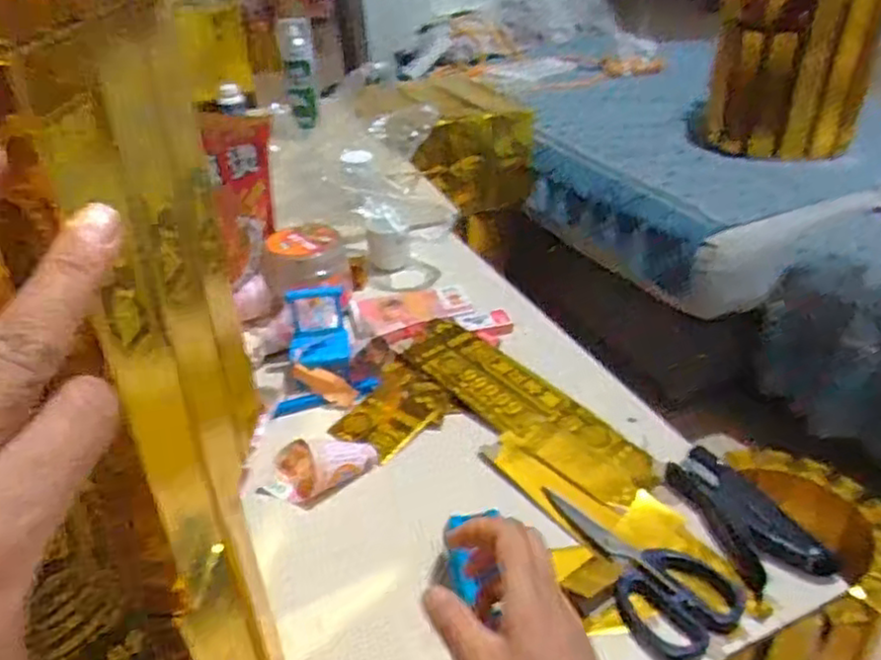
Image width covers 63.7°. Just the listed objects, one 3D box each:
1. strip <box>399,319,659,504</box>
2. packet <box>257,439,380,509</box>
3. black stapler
[{"bbox_3d":[0.086,0.077,0.772,0.321,0.013,0.113,29,43,34],"label":"strip"},{"bbox_3d":[-0.116,0.130,0.691,0.063,0.048,0.098,27,44,37],"label":"packet"},{"bbox_3d":[0.269,0.161,0.629,0.071,0.035,0.139,-12,35,-13],"label":"black stapler"}]

